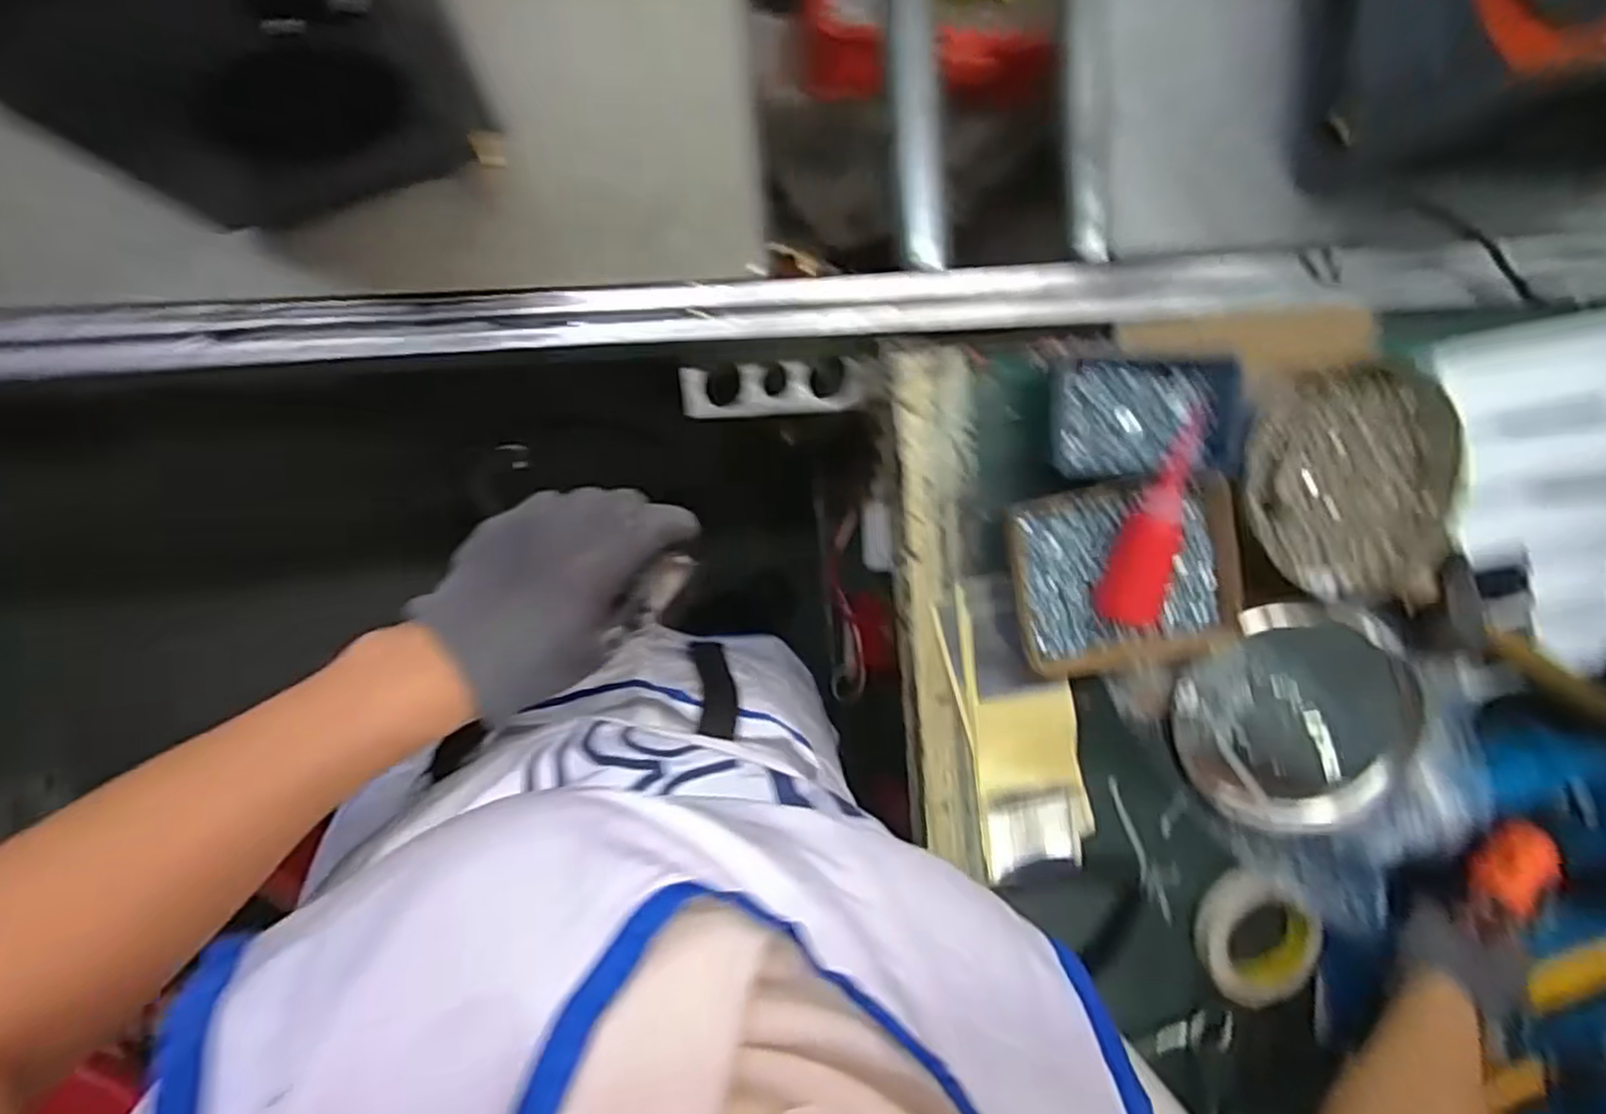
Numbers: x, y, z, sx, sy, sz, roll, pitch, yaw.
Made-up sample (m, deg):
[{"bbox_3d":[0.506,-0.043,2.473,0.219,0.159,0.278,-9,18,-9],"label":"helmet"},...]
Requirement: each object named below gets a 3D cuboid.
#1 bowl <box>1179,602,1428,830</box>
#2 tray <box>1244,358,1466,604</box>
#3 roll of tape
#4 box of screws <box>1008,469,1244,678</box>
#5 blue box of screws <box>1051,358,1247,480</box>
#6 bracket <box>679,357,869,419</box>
[{"bbox_3d":[0.417,0.138,0.626,0.183,0.039,0.170,-1,96,-7],"label":"bowl"},{"bbox_3d":[0.436,-0.056,0.607,0.193,0.040,0.191,-11,97,-6],"label":"tray"},{"bbox_3d":[0.401,0.340,0.666,0.118,0.037,0.102,43,90,-10],"label":"roll of tape"},{"bbox_3d":[0.258,0.018,0.603,0.174,0.035,0.152,-10,97,-6],"label":"box of screws"},{"bbox_3d":[0.259,-0.109,0.581,0.145,0.041,0.093,-4,97,-7],"label":"blue box of screws"},{"bbox_3d":[-0.022,-0.143,0.638,0.159,0.029,0.046,-5,97,-7],"label":"bracket"}]

